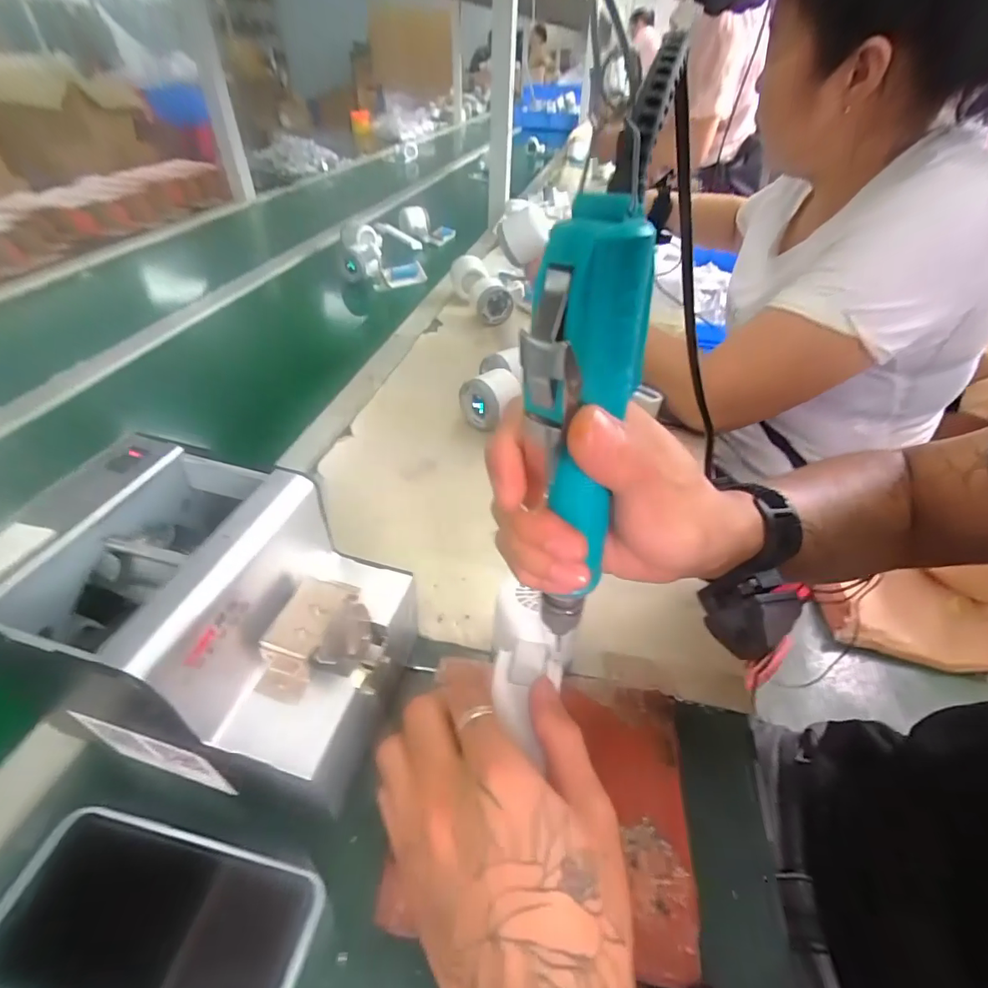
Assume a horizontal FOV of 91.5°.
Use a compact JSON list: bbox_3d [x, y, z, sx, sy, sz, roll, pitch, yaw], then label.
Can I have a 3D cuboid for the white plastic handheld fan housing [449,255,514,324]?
[{"bbox_3d":[-0.019,-0.331,0.788,0.064,0.077,0.140,-12,45,-16],"label":"white plastic handheld fan housing"}]

